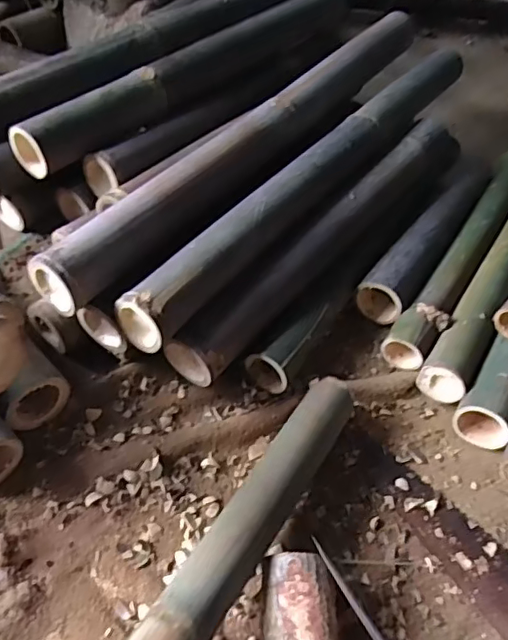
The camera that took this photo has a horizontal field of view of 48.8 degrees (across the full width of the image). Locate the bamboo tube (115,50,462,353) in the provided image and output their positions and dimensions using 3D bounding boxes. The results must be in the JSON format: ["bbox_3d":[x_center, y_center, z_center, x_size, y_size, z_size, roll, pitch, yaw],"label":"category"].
[{"bbox_3d":[0.119,-0.235,0.839,0.077,0.069,0.819,33,53,18],"label":"bamboo tube"}]

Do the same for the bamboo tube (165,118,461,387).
[{"bbox_3d":[0.134,-0.140,0.824,0.081,0.083,0.660,36,53,20],"label":"bamboo tube"}]

